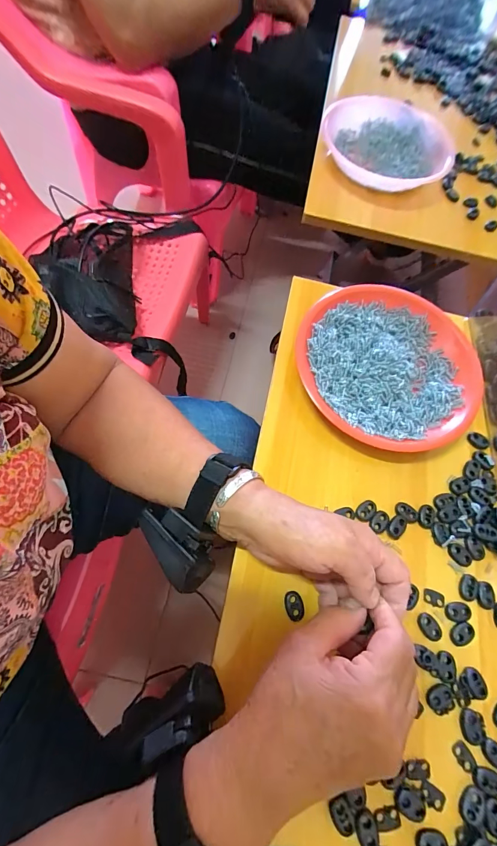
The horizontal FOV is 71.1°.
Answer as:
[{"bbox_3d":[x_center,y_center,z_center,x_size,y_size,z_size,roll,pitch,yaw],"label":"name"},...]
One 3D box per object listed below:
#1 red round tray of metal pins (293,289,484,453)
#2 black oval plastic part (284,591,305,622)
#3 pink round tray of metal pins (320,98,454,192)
[{"bbox_3d":[0.148,-0.064,0.376,0.187,0.030,0.195,2,68,-5],"label":"red round tray of metal pins"},{"bbox_3d":[0.038,0.151,0.287,0.015,0.005,0.021,-8,70,-9],"label":"black oval plastic part"},{"bbox_3d":[0.203,-0.416,0.520,0.185,0.046,0.163,8,68,-3],"label":"pink round tray of metal pins"}]

